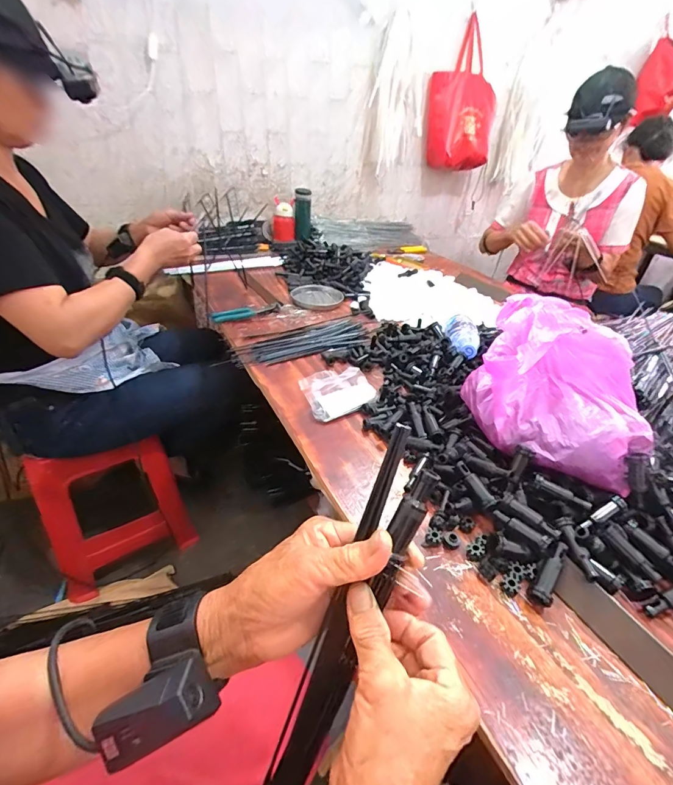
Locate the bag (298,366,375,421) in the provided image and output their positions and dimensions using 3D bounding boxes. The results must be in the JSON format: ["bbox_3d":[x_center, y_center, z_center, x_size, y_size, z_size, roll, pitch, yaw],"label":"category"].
[{"bbox_3d":[0.003,-0.007,0.665,0.118,0.034,0.090,-16,40,-26],"label":"bag"}]

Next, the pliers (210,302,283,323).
[{"bbox_3d":[-0.214,-0.196,0.946,0.177,0.017,0.050,-16,40,-27],"label":"pliers"}]

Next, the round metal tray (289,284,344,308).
[{"bbox_3d":[-0.049,-0.256,1.038,0.129,0.017,0.134,3,35,-2],"label":"round metal tray"}]

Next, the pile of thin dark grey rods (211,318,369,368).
[{"bbox_3d":[-0.080,-0.101,0.835,0.330,0.013,0.122,-16,40,-27],"label":"pile of thin dark grey rods"}]

